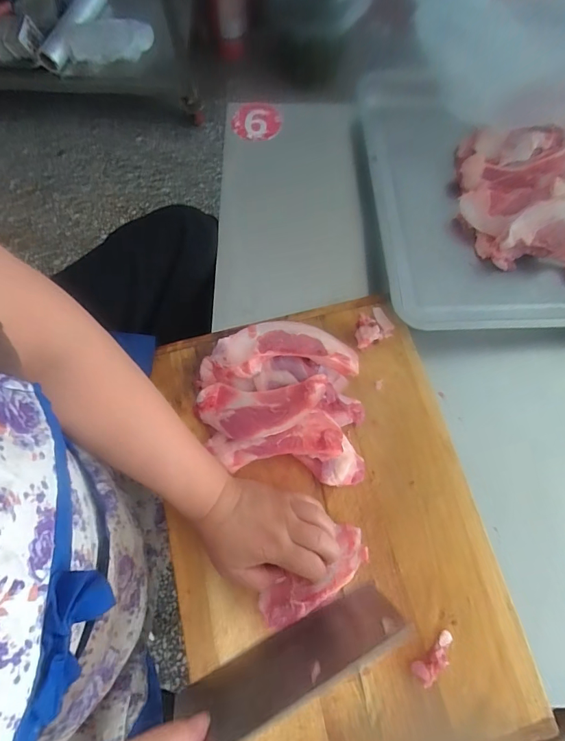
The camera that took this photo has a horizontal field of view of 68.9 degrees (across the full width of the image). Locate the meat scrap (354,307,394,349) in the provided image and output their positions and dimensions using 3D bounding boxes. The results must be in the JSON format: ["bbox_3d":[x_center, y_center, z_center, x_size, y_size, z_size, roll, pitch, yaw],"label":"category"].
[{"bbox_3d":[0.108,-0.054,0.498,0.051,0.016,0.040,-25,73,-8],"label":"meat scrap"}]

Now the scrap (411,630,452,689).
[{"bbox_3d":[0.147,0.275,0.394,0.051,0.008,0.020,-38,75,-12],"label":"scrap"}]

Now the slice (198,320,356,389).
[{"bbox_3d":[-0.006,-0.024,0.476,0.174,0.038,0.072,-3,71,-1],"label":"slice"}]

